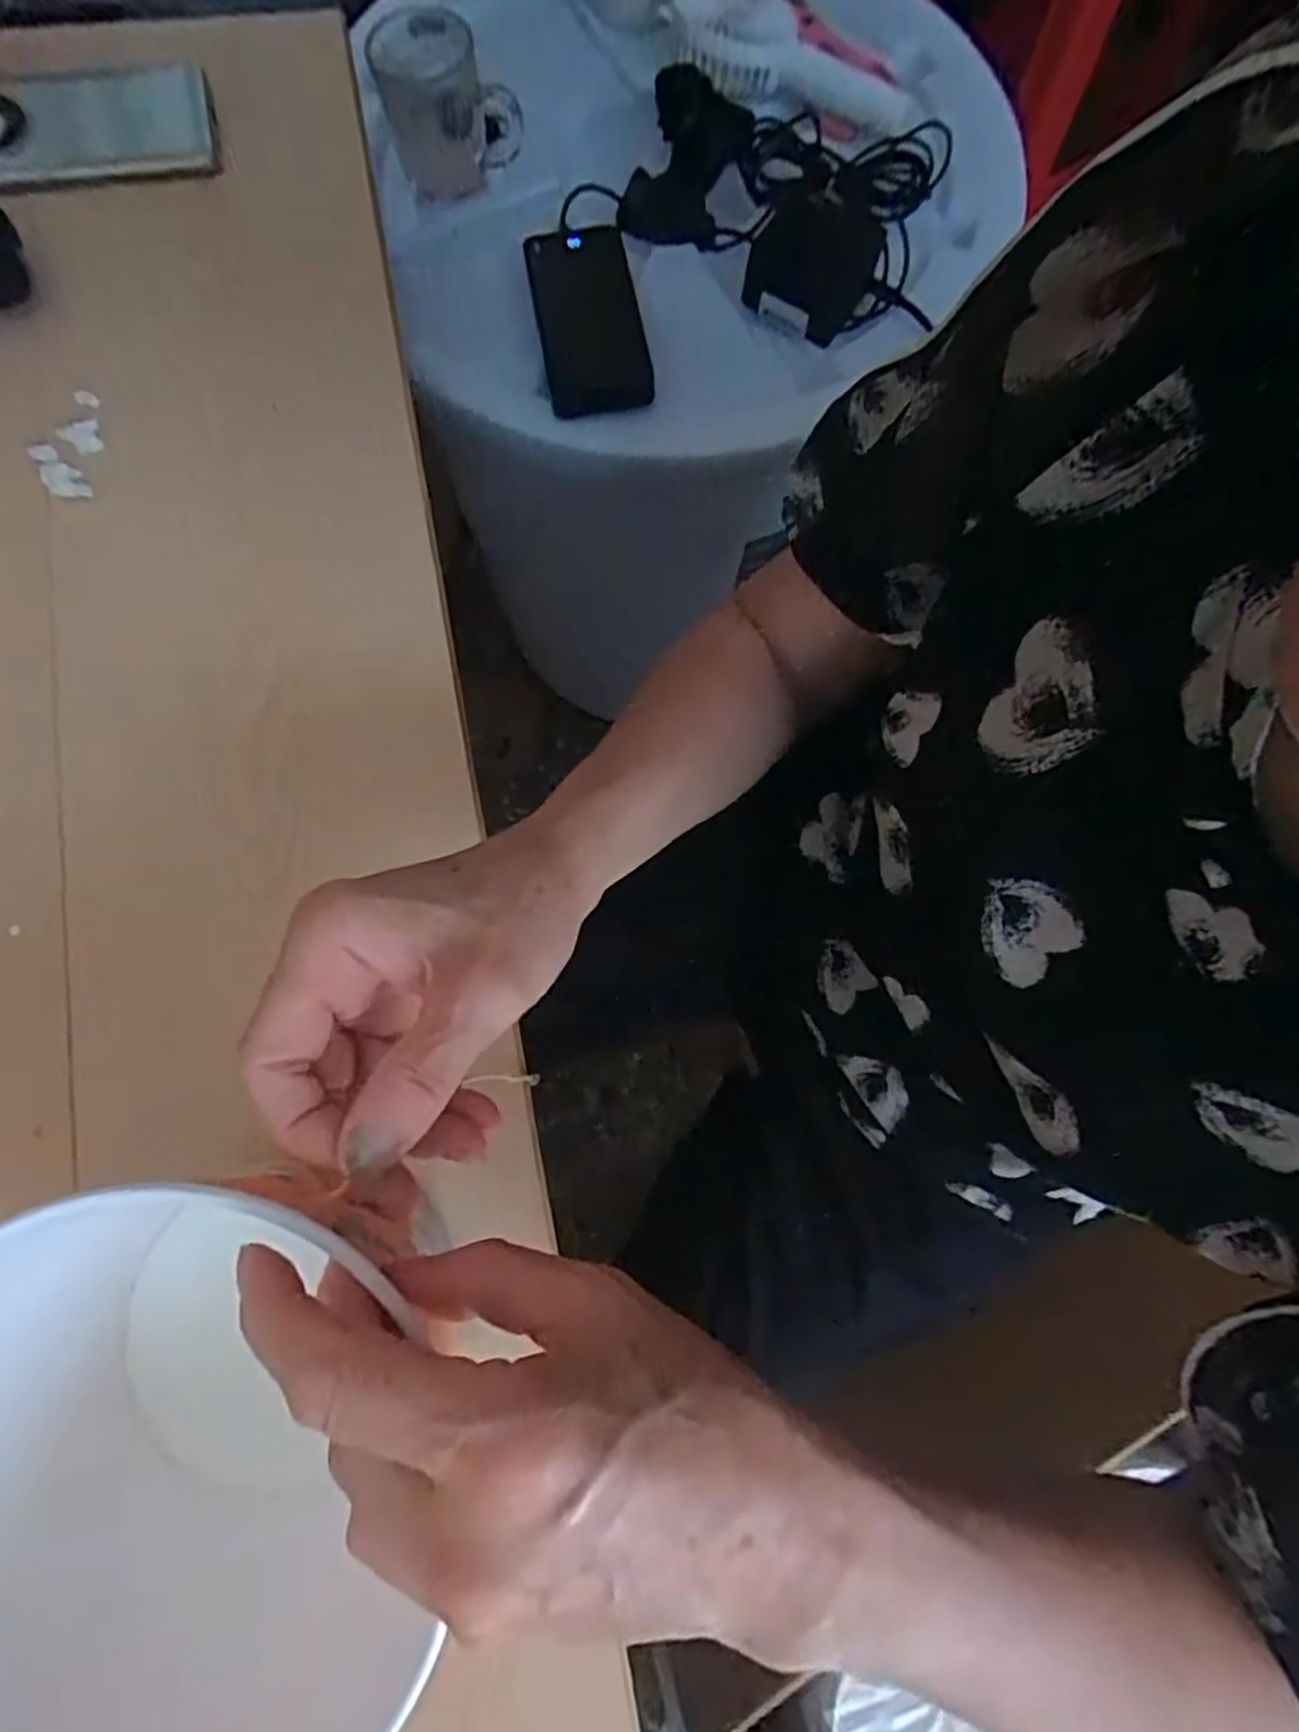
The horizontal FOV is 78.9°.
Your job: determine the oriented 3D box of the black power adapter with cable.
[{"bbox_3d":[0.100,-0.511,0.616,0.233,0.039,0.193,17,76,3],"label":"black power adapter with cable"}]

